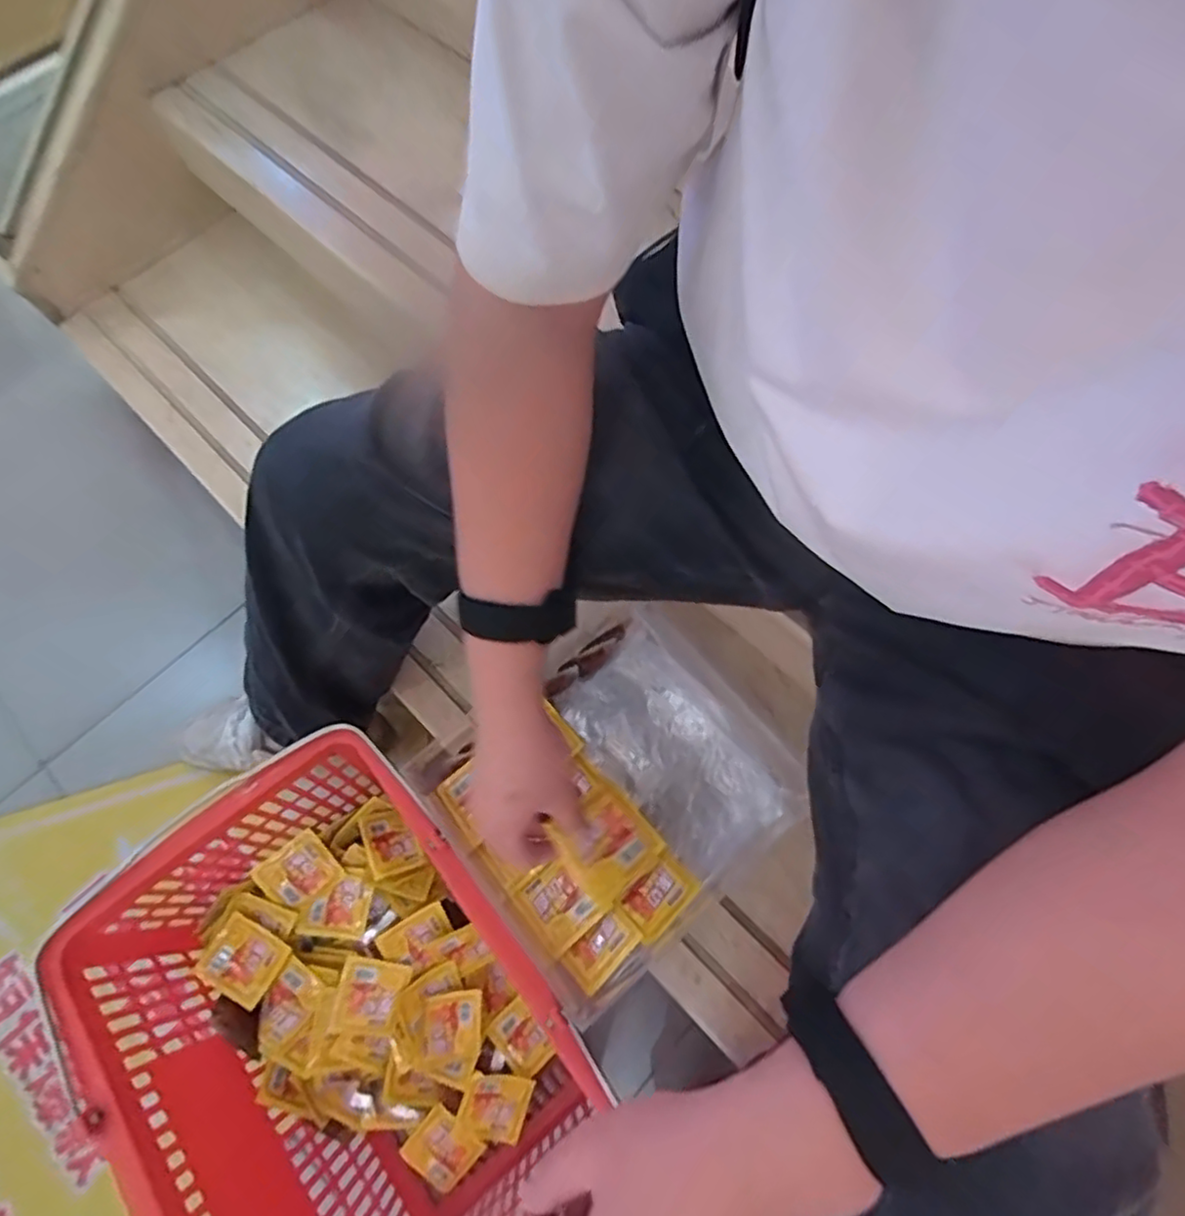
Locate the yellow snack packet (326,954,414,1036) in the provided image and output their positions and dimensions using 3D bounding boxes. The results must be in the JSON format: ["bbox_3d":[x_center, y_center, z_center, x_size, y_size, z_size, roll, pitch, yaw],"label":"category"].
[{"bbox_3d":[-0.227,0.395,0.656,0.066,0.013,0.069,23,71,-14],"label":"yellow snack packet"}]

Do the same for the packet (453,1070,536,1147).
[{"bbox_3d":[-0.105,0.530,0.682,0.071,0.004,0.079,15,88,-3],"label":"packet"}]

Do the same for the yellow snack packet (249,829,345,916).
[{"bbox_3d":[-0.310,0.280,0.683,0.070,0.009,0.065,-37,100,-15],"label":"yellow snack packet"}]

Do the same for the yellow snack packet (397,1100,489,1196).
[{"bbox_3d":[-0.157,0.570,0.680,0.069,0.015,0.073,-44,100,-5],"label":"yellow snack packet"}]

